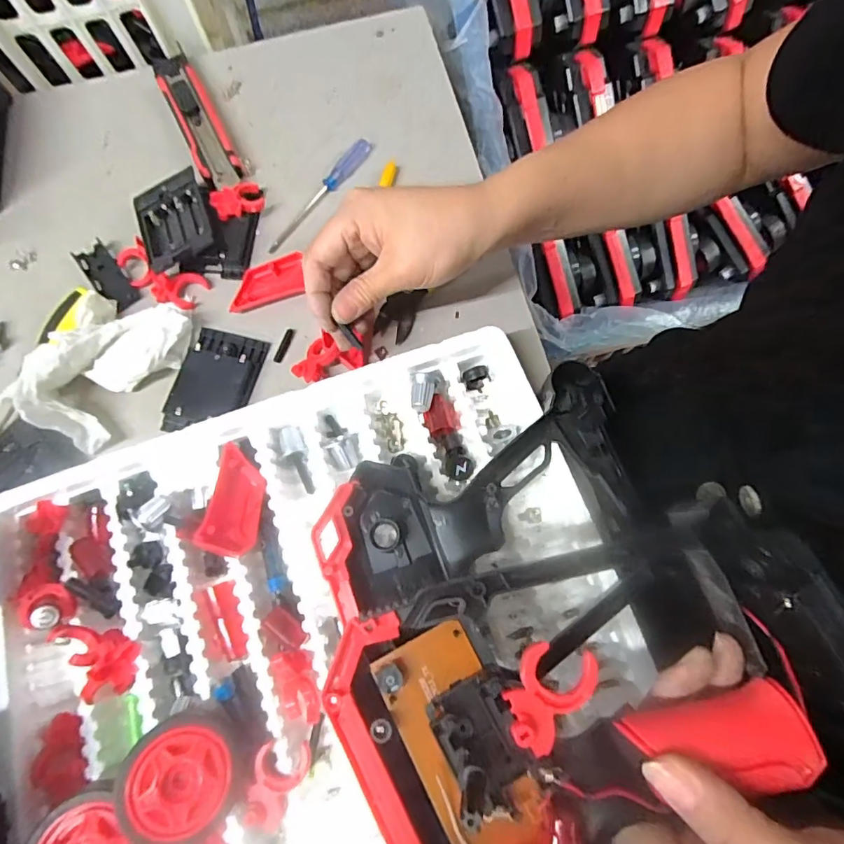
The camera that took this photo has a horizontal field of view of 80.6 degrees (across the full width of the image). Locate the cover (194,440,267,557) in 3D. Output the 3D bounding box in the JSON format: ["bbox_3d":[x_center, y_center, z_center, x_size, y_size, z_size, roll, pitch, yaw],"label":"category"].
[{"bbox_3d":[-0.114,0.046,0.302,0.028,0.022,0.066,1,74,2],"label":"cover"}]

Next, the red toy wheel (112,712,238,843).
[{"bbox_3d":[-0.122,0.180,0.253,0.051,0.026,0.052,0,74,2],"label":"red toy wheel"}]

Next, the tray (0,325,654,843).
[{"bbox_3d":[-0.068,0.105,0.291,0.343,0.048,0.253,-19,74,-4],"label":"tray"}]

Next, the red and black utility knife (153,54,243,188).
[{"bbox_3d":[-0.193,-0.262,0.423,0.034,0.021,0.159,-26,75,-6],"label":"red and black utility knife"}]

